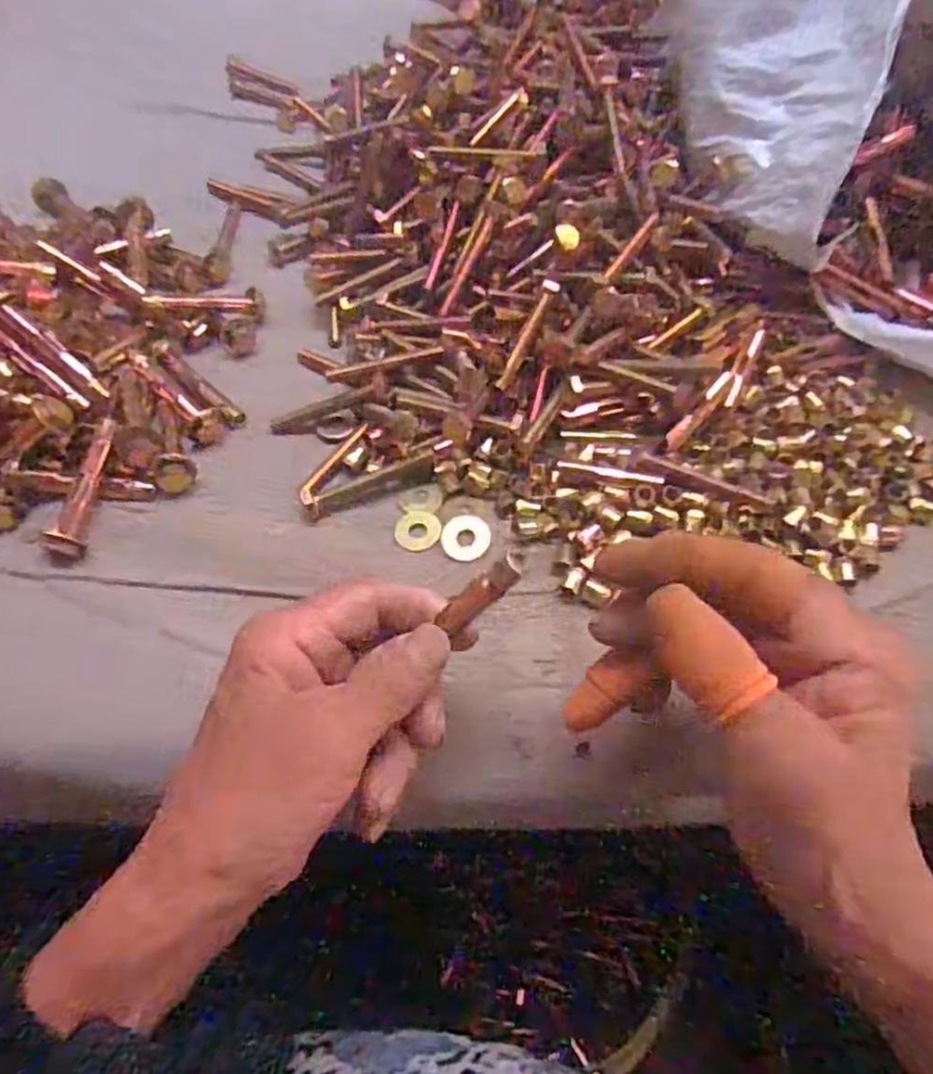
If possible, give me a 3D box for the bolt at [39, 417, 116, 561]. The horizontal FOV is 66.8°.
[{"bbox_3d":[-0.170,-0.022,0.314,0.015,0.011,0.064,15,83,12],"label":"bolt"}]

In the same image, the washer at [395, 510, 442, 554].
[{"bbox_3d":[-0.022,-0.003,0.319,0.020,0.004,0.021,-1,56,2],"label":"washer"}]

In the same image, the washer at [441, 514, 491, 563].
[{"bbox_3d":[0.000,0.000,0.312,0.021,0.004,0.023,-1,56,2],"label":"washer"}]

